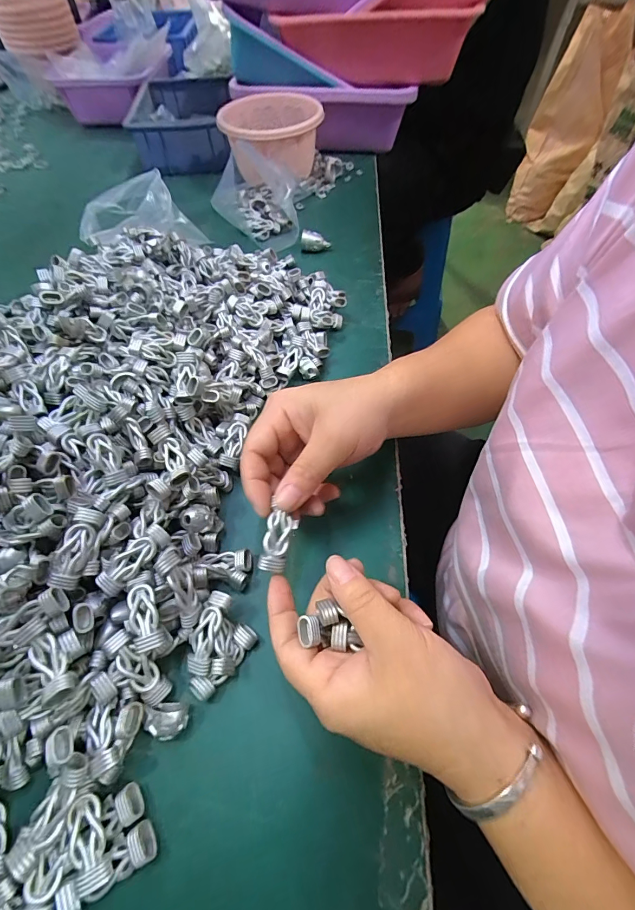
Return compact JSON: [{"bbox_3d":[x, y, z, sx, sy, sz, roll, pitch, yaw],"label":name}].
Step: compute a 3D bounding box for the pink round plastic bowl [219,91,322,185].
[{"bbox_3d":[-0.064,-0.442,0.558,0.135,0.088,0.126,0,56,0],"label":"pink round plastic bowl"}]

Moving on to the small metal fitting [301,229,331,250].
[{"bbox_3d":[-0.002,-0.272,0.494,0.036,0.026,0.013,1,56,1],"label":"small metal fitting"}]

